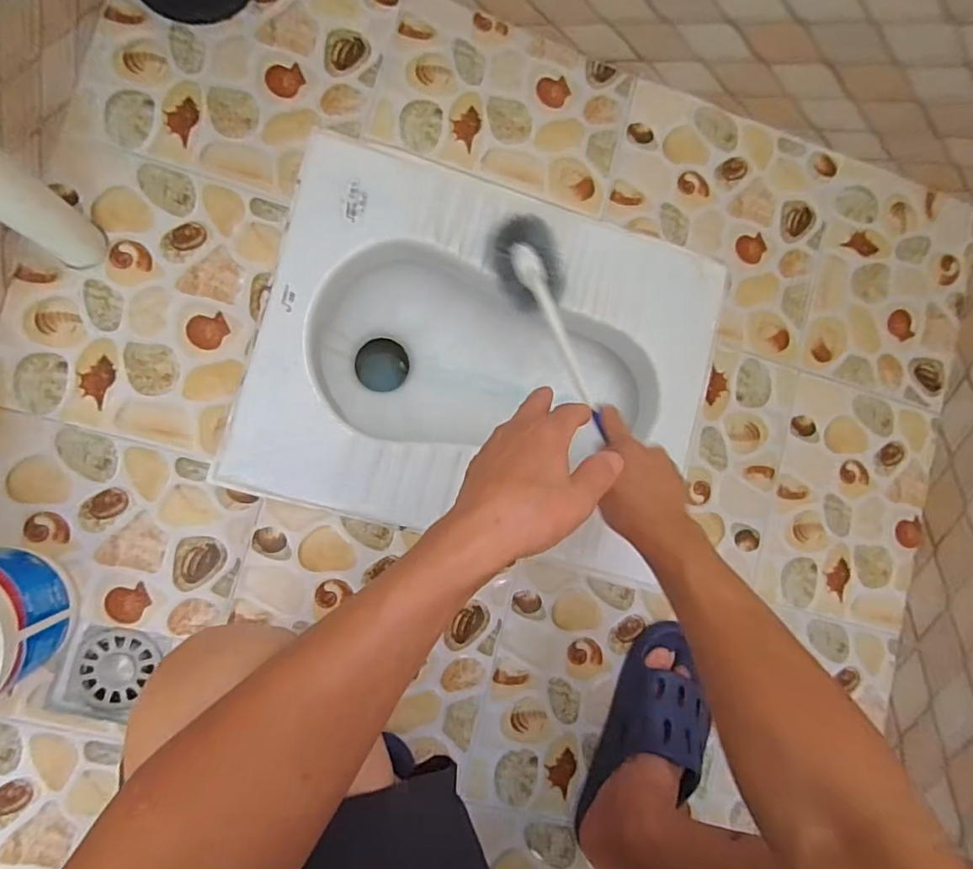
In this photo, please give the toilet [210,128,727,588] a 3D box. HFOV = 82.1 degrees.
[{"bbox_3d":[-0.005,-0.081,0.738,0.528,0.173,0.417,15,85,-8],"label":"toilet"}]

